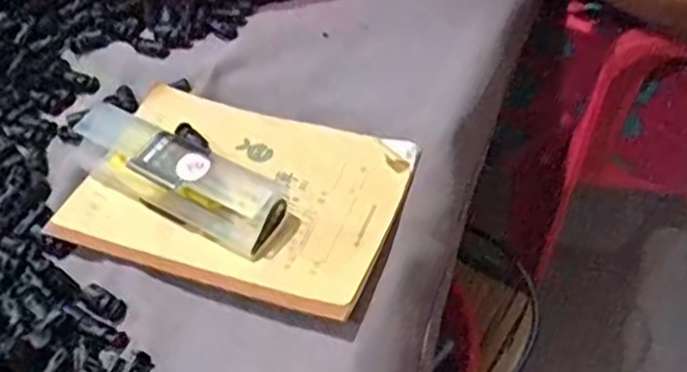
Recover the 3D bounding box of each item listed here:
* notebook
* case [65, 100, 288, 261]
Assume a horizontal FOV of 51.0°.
[{"bbox_3d":[-0.069,0.004,0.474,0.204,0.017,0.138,15,53,15],"label":"notebook"},{"bbox_3d":[-0.109,-0.007,0.465,0.156,0.036,0.042,23,54,22],"label":"case"}]

